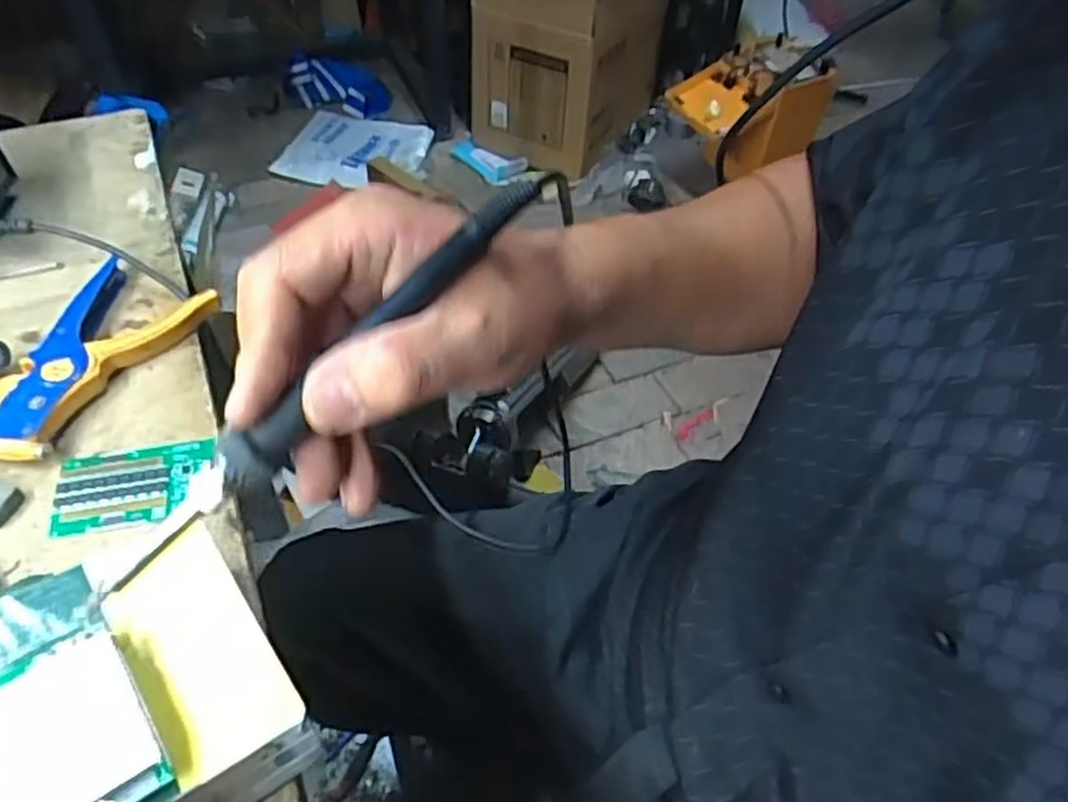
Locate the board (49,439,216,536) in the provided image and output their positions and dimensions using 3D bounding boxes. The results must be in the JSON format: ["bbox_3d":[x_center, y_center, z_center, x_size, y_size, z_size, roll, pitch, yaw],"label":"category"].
[{"bbox_3d":[-0.229,0.048,0.452,0.082,0.005,0.054,-7,51,-11],"label":"board"}]

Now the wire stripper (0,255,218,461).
[{"bbox_3d":[-0.294,-0.030,0.501,0.095,0.023,0.158,24,52,15],"label":"wire stripper"}]

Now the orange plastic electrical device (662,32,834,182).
[{"bbox_3d":[0.500,-0.679,1.810,0.364,0.205,0.227,-31,59,-27],"label":"orange plastic electrical device"}]

